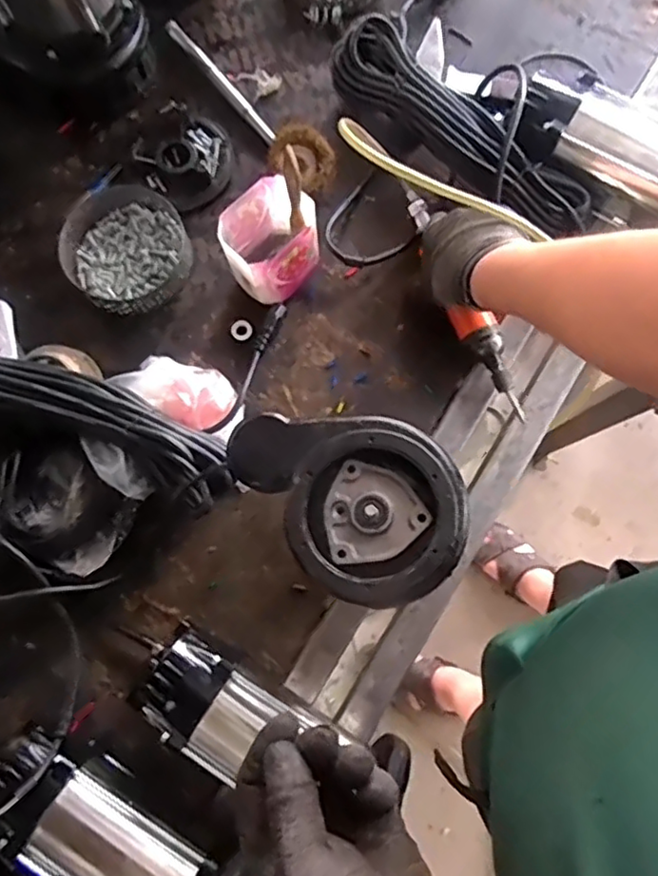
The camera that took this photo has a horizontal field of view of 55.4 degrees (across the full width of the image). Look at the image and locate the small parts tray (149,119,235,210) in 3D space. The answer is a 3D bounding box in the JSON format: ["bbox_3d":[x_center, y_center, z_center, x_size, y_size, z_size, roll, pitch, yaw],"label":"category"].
[{"bbox_3d":[-0.151,-0.313,0.715,0.102,0.025,0.097,-40,82,-6],"label":"small parts tray"}]

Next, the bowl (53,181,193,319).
[{"bbox_3d":[-0.221,-0.208,0.694,0.137,0.034,0.133,0,80,1],"label":"bowl"}]

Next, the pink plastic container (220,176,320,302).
[{"bbox_3d":[-0.060,-0.197,0.651,0.080,0.094,0.087,43,83,7],"label":"pink plastic container"}]

